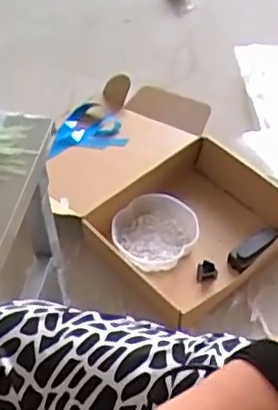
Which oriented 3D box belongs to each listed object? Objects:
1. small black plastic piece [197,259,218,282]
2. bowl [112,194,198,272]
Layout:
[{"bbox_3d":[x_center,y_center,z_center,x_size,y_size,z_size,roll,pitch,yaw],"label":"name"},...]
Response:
[{"bbox_3d":[0.126,0.123,1.118,0.035,0.029,0.043,-1,51,-2],"label":"small black plastic piece"},{"bbox_3d":[0.031,0.055,1.157,0.158,0.059,0.150,-1,50,1],"label":"bowl"}]

